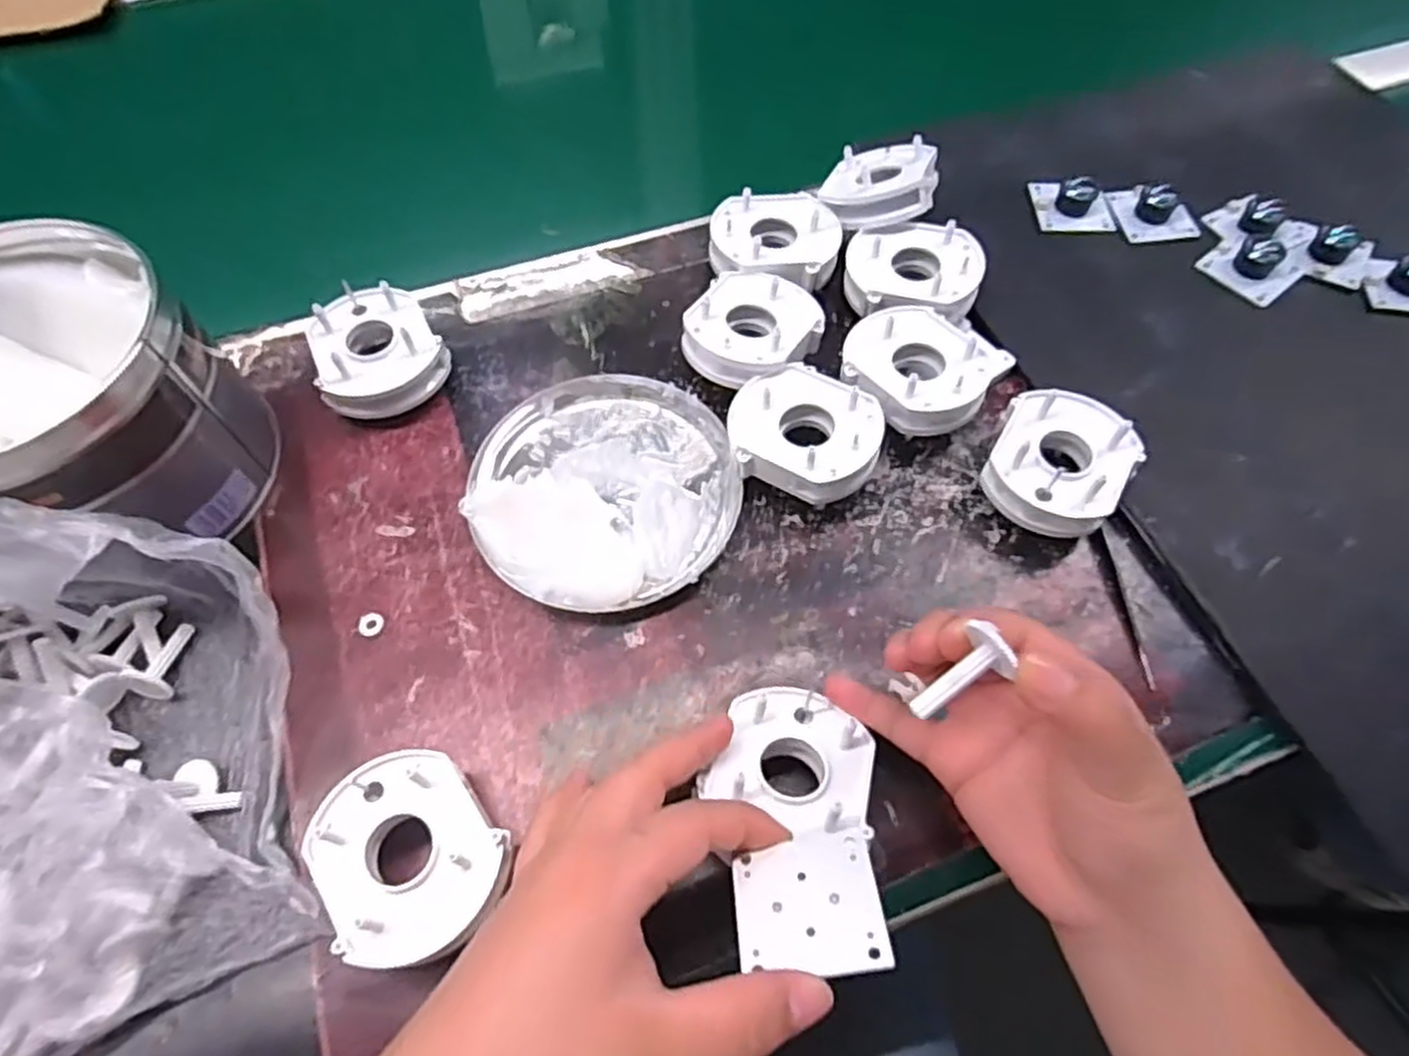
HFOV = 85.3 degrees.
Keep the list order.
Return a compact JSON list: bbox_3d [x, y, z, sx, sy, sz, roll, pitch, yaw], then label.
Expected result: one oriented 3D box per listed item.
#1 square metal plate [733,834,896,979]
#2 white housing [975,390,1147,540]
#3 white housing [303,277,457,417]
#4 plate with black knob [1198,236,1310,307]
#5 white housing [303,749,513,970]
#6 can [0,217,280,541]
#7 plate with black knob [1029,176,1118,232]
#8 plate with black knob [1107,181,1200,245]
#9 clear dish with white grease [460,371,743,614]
[{"bbox_3d":[0.032,0.115,0.235,0.043,0.004,0.042,-10,38,6],"label":"square metal plate"},{"bbox_3d":[0.166,-0.030,0.361,0.061,0.031,0.064,33,66,17],"label":"white housing"},{"bbox_3d":[-0.169,-0.091,0.399,0.062,0.036,0.066,-23,63,-12],"label":"white housing"},{"bbox_3d":[0.314,-0.154,0.433,0.049,0.016,0.044,-36,67,-18],"label":"plate with black knob"},{"bbox_3d":[-0.109,0.123,0.285,0.060,0.026,0.072,-41,68,-20],"label":"white housing"},{"bbox_3d":[-0.276,-0.053,0.341,0.124,0.100,0.120,0,61,0],"label":"can"},{"bbox_3d":[0.222,-0.198,0.456,0.044,0.018,0.039,0,61,0],"label":"plate with black knob"},{"bbox_3d":[0.269,-0.191,0.454,0.044,0.018,0.039,-7,61,-4],"label":"plate with black knob"},{"bbox_3d":[-0.049,-0.023,0.367,0.127,0.025,0.125,0,61,0],"label":"clear dish with white grease"}]

